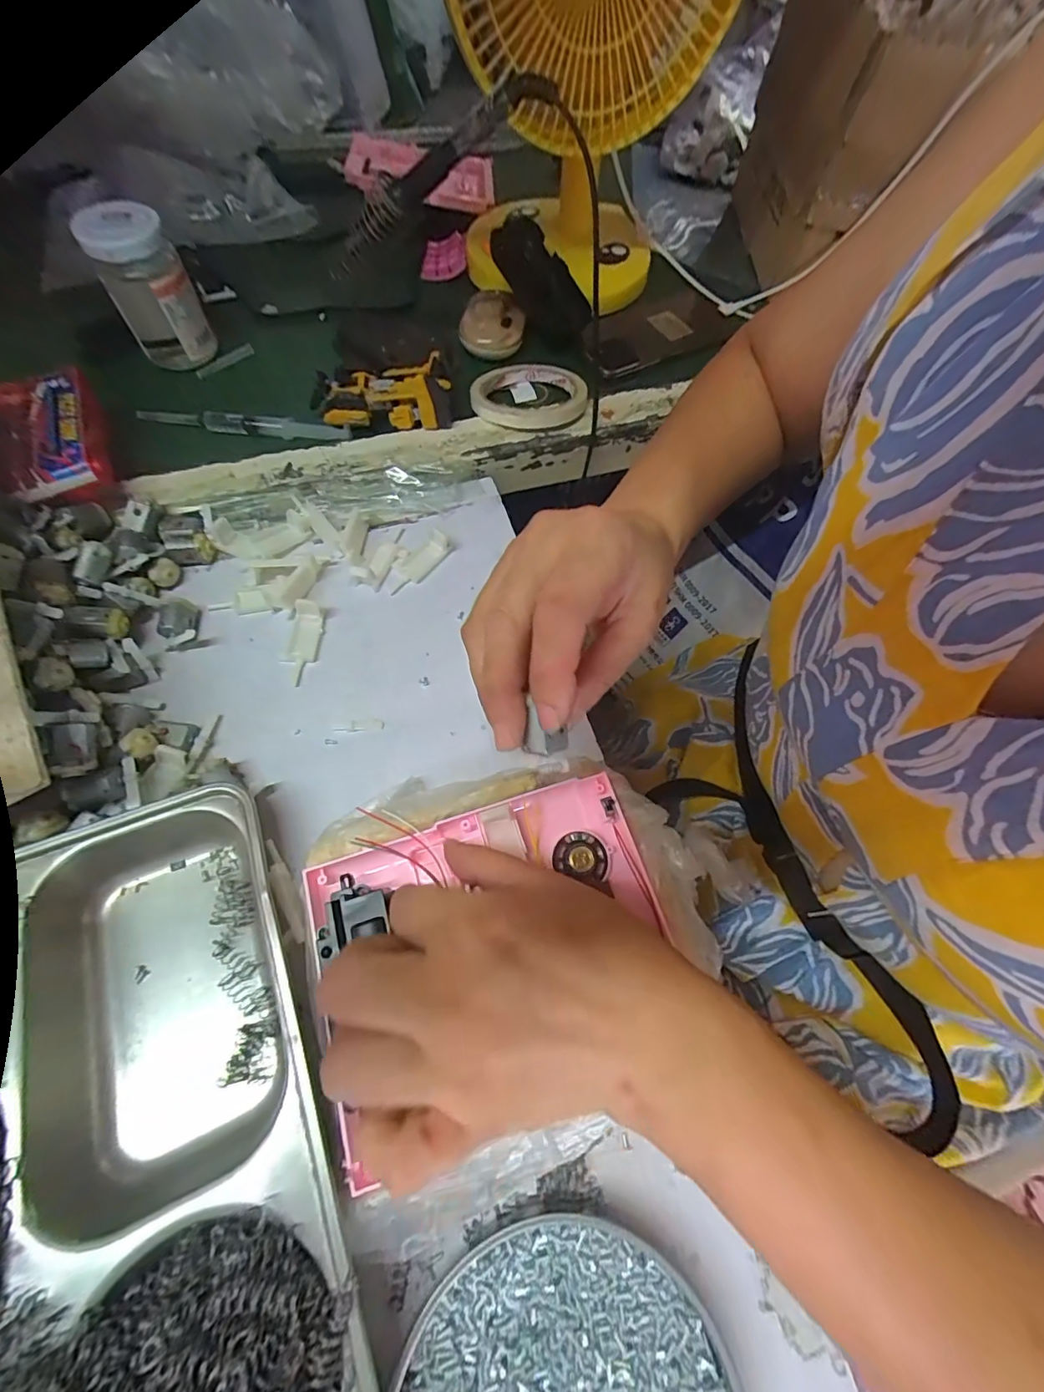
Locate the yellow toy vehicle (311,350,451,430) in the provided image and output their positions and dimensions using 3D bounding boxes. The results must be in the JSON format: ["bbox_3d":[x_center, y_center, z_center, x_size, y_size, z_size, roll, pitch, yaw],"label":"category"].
[{"bbox_3d":[-0.116,-0.256,0.417,0.112,0.035,0.061,5,65,-1],"label":"yellow toy vehicle"}]

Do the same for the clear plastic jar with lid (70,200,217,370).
[{"bbox_3d":[-0.308,-0.337,0.420,0.060,0.098,0.053,-29,70,-14],"label":"clear plastic jar with lid"}]

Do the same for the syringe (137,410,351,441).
[{"bbox_3d":[-0.230,-0.222,0.416,0.167,0.017,0.014,3,65,-2],"label":"syringe"}]

